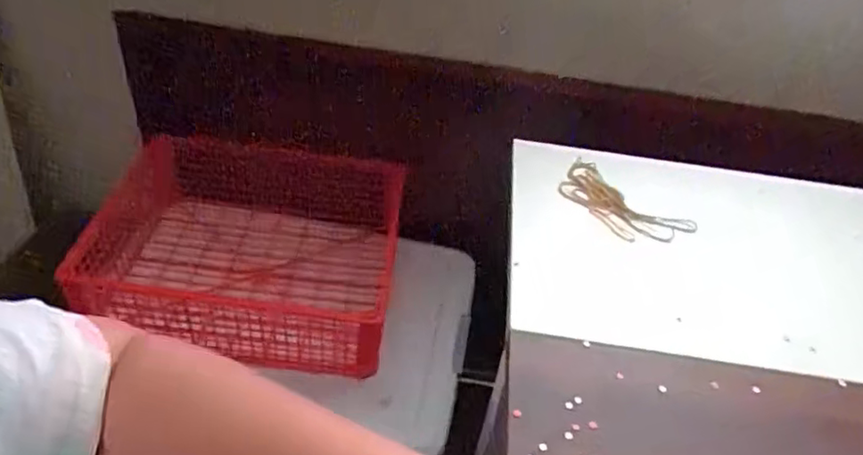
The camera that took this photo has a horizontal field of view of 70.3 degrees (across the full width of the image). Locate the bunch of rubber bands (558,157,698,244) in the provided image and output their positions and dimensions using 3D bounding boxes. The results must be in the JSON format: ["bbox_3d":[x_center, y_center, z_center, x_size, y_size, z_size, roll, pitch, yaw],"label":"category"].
[{"bbox_3d":[0.187,-0.026,0.622,0.070,0.014,0.138,-26,50,-32],"label":"bunch of rubber bands"}]

